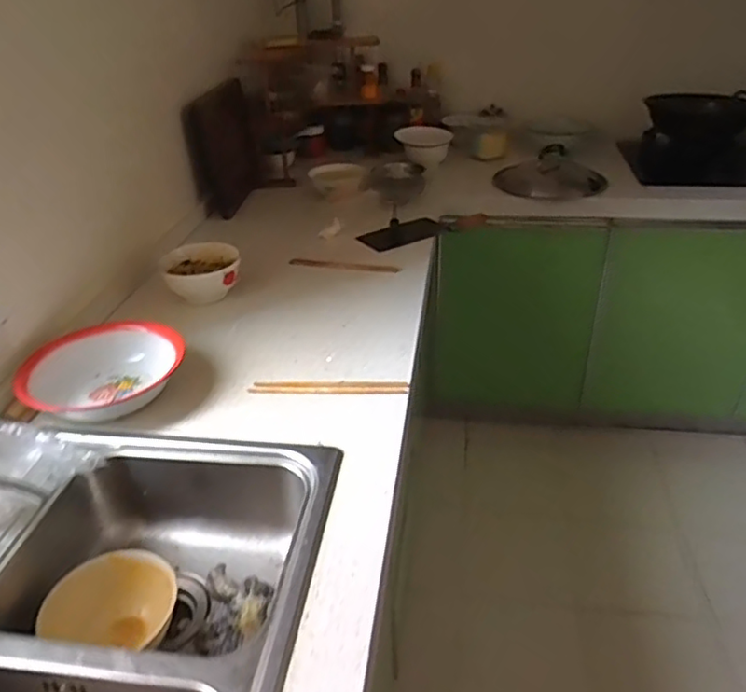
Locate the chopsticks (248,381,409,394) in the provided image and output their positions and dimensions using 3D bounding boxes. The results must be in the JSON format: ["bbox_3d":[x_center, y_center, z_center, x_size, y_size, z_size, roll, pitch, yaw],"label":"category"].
[{"bbox_3d":[-0.066,0.062,0.951,0.237,0.010,0.026,0,33,5],"label":"chopsticks"}]

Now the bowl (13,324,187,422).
[{"bbox_3d":[-0.419,0.044,0.972,0.229,0.086,0.205,-26,39,-31],"label":"bowl"}]

